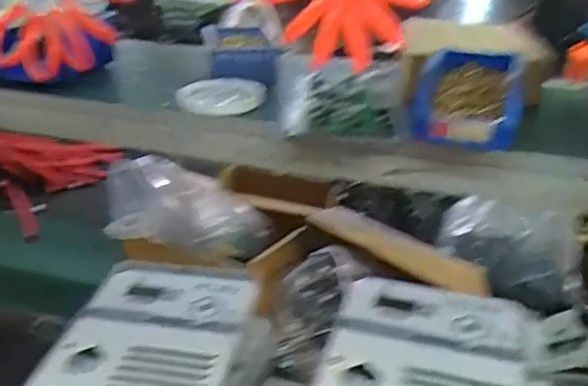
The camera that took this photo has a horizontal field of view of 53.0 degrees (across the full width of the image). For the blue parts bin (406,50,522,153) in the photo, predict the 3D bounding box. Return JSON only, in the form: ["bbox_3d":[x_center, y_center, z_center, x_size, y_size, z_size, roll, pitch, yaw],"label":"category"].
[{"bbox_3d":[0.194,-0.115,0.672,0.111,0.063,0.190,8,29,14],"label":"blue parts bin"}]

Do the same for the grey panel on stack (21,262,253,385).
[{"bbox_3d":[-0.132,0.135,0.515,0.154,0.021,0.233,3,28,6],"label":"grey panel on stack"}]

